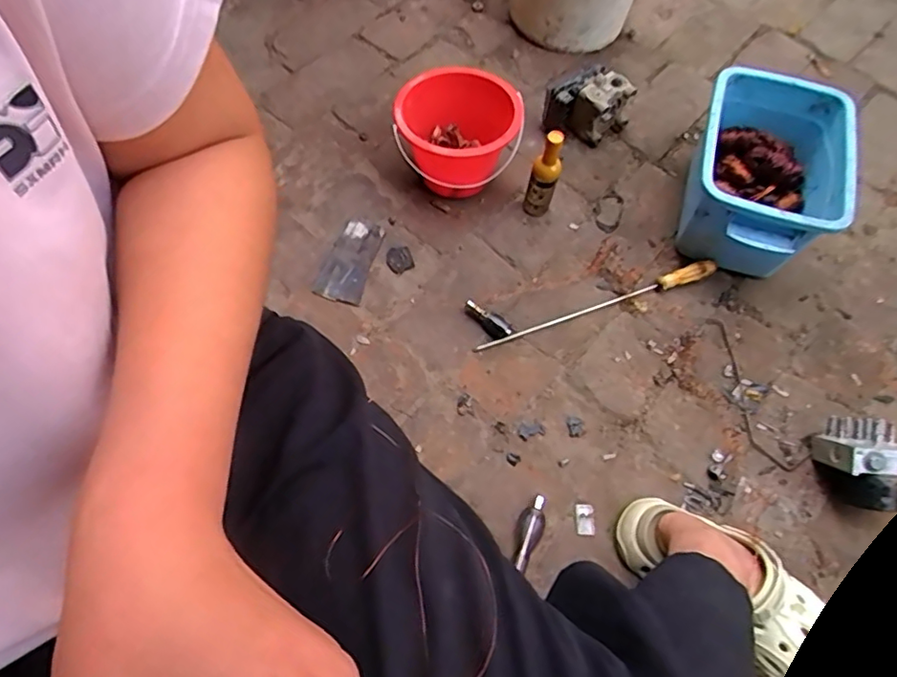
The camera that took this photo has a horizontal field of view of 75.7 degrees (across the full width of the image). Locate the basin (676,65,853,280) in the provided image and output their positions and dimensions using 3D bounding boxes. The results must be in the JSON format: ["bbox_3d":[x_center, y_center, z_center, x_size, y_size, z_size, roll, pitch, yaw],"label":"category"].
[{"bbox_3d":[0.453,-0.240,0.839,0.183,0.194,0.280,17,65,7],"label":"basin"}]

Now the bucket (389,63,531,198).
[{"bbox_3d":[0.011,-0.326,0.955,0.184,0.150,0.190,0,62,-1],"label":"bucket"}]

